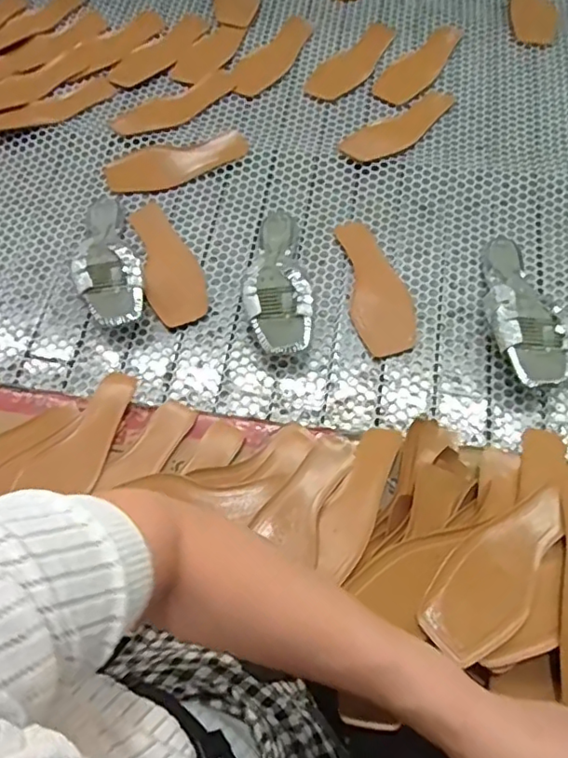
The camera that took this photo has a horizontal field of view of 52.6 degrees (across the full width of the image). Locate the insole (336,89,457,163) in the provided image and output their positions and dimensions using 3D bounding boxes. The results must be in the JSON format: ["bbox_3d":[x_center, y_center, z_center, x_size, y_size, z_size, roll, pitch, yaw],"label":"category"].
[{"bbox_3d":[0.181,-0.385,0.880,0.201,0.004,0.071,-31,69,-11],"label":"insole"}]

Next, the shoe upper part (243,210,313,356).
[{"bbox_3d":[-0.012,-0.136,0.745,0.077,0.065,0.229,-6,67,0],"label":"shoe upper part"}]

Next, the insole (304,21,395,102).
[{"bbox_3d":[0.119,-0.525,0.948,0.075,0.004,0.205,41,74,17],"label":"insole"}]

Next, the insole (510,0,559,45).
[{"bbox_3d":[0.435,-0.651,0.997,0.079,0.007,0.201,10,67,6],"label":"insole"}]

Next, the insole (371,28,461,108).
[{"bbox_3d":[0.226,-0.513,0.937,0.201,0.004,0.072,-42,71,-15],"label":"insole"}]

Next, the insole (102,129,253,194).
[{"bbox_3d":[-0.160,-0.323,0.862,0.211,0.015,0.072,-12,67,-3],"label":"insole"}]

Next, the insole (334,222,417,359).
[{"bbox_3d":[0.120,-0.125,0.771,0.080,0.007,0.211,-13,67,-3],"label":"insole"}]

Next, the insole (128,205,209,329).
[{"bbox_3d":[-0.159,-0.164,0.792,0.075,0.017,0.211,-16,67,-5],"label":"insole"}]

